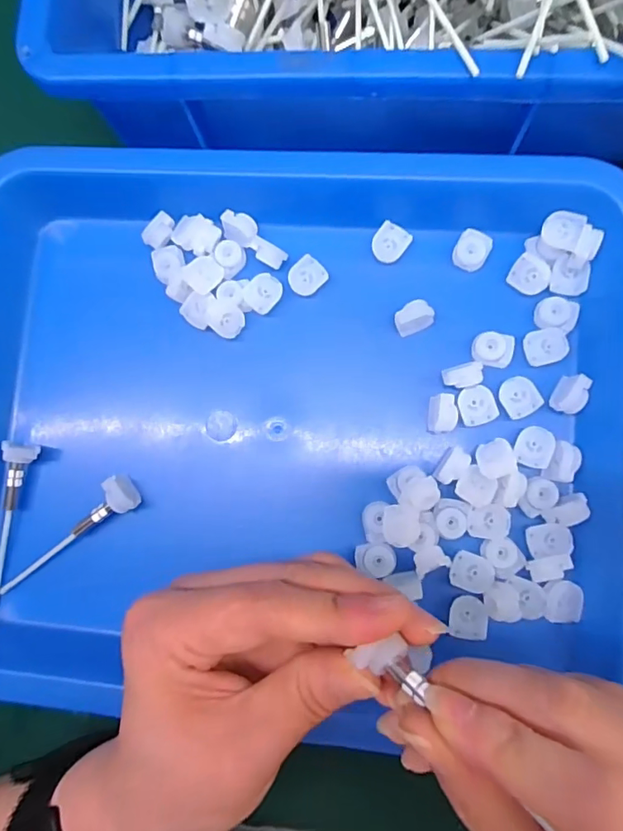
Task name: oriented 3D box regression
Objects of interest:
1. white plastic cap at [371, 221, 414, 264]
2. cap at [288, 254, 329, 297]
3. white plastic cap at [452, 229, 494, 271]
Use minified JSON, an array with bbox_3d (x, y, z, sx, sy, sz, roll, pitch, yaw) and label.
[{"bbox_3d":[0.040,-0.088,0.263,0.017,0.006,0.018,34,89,6],"label":"white plastic cap"},{"bbox_3d":[-0.003,-0.071,0.263,0.016,0.004,0.019,44,90,6],"label":"cap"},{"bbox_3d":[0.081,-0.083,0.260,0.016,0.006,0.019,27,88,6],"label":"white plastic cap"}]

